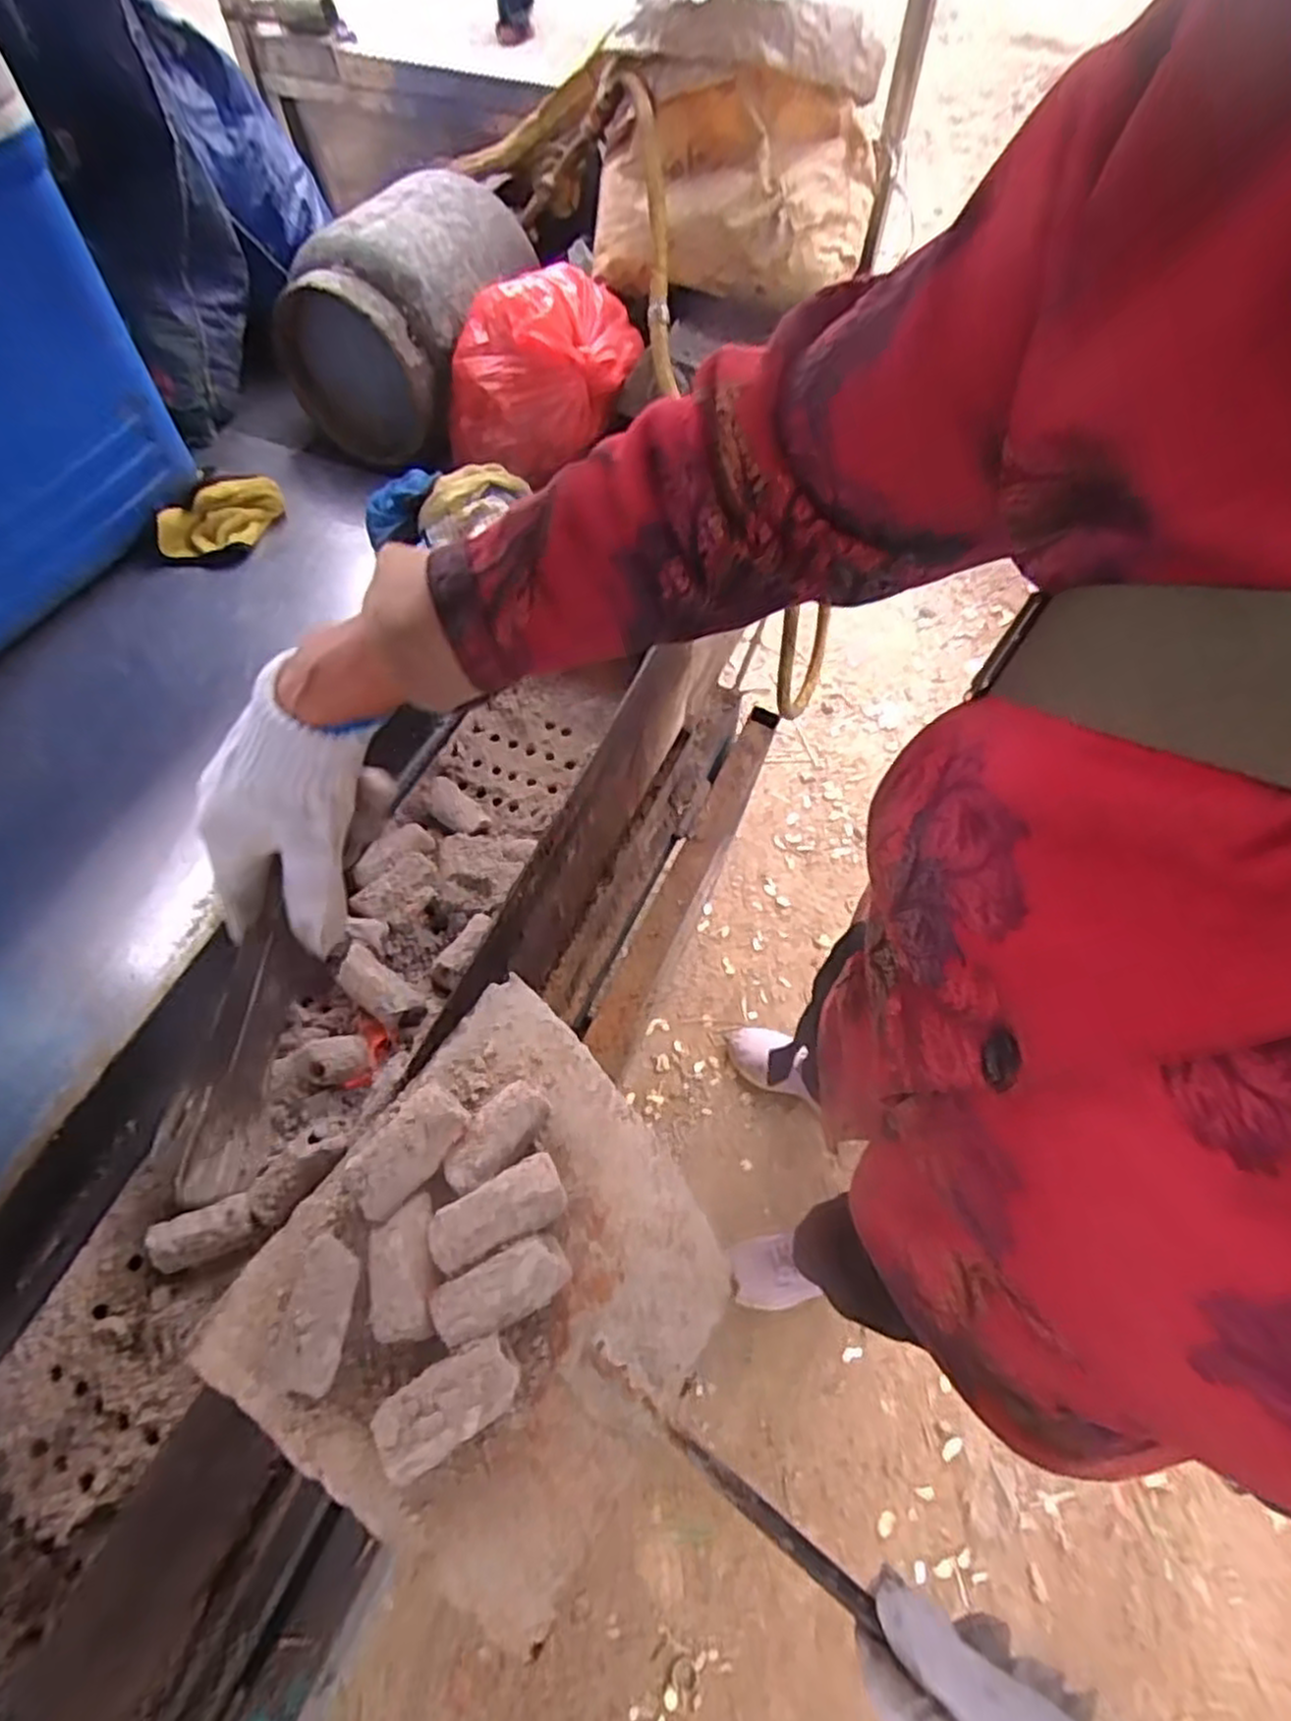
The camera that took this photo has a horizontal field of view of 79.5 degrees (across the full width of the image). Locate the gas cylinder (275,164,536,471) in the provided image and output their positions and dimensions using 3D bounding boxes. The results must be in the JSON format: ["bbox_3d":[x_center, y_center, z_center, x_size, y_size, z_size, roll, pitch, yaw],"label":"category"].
[{"bbox_3d":[-0.268,-0.652,0.915,0.195,0.192,0.303,21,63,10],"label":"gas cylinder"}]

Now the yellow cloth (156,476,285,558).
[{"bbox_3d":[-0.471,-0.380,0.863,0.140,0.040,0.070,-25,65,-14],"label":"yellow cloth"}]

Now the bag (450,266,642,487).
[{"bbox_3d":[-0.111,-0.563,0.889,0.154,0.137,0.239,33,66,16],"label":"bag"}]

